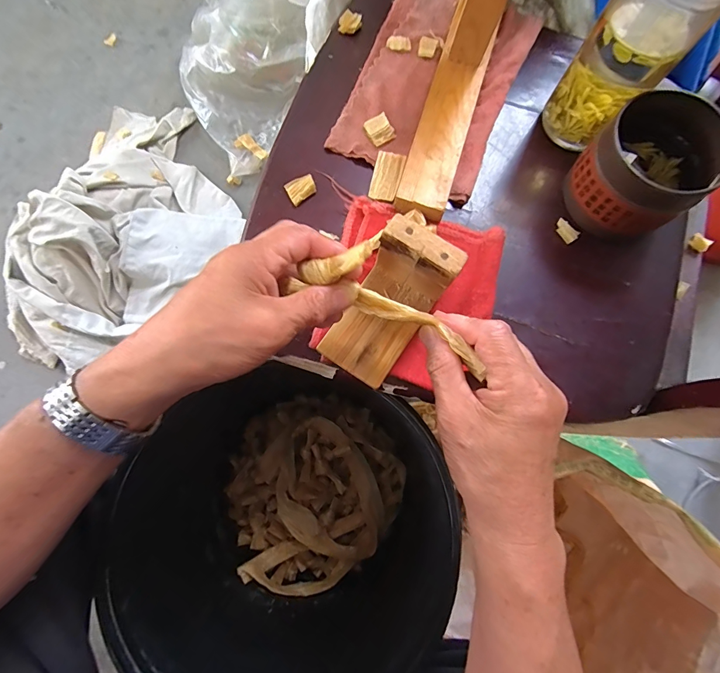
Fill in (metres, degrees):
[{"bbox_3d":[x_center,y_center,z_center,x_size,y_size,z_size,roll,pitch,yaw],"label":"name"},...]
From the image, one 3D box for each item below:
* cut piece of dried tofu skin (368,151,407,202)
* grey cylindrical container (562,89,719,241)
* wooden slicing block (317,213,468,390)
[{"bbox_3d":[0.026,-0.151,0.360,0.027,0.009,0.046,13,79,3],"label":"cut piece of dried tofu skin"},{"bbox_3d":[0.238,-0.133,0.320,0.094,0.084,0.084,-27,79,-5],"label":"grey cylindrical container"},{"bbox_3d":[0.019,-0.022,0.287,0.060,0.066,0.106,35,80,7],"label":"wooden slicing block"}]

